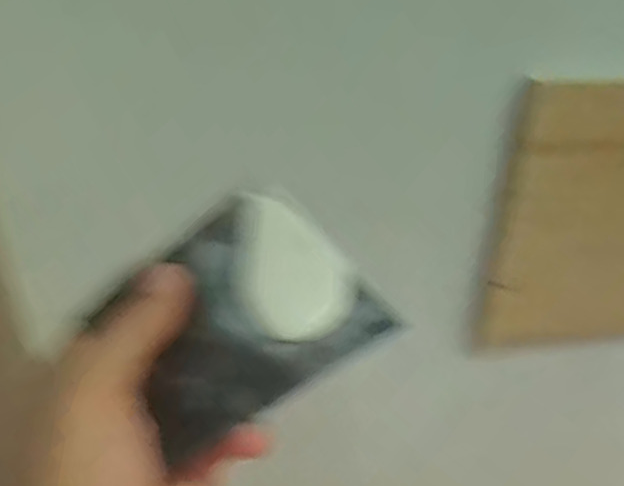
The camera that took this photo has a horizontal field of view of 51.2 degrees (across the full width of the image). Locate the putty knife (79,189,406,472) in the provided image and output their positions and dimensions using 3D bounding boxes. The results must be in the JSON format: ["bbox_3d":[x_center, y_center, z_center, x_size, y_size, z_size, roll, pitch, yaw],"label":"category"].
[{"bbox_3d":[-0.030,0.026,0.250,0.090,0.006,0.089,-38,60,-11],"label":"putty knife"}]

